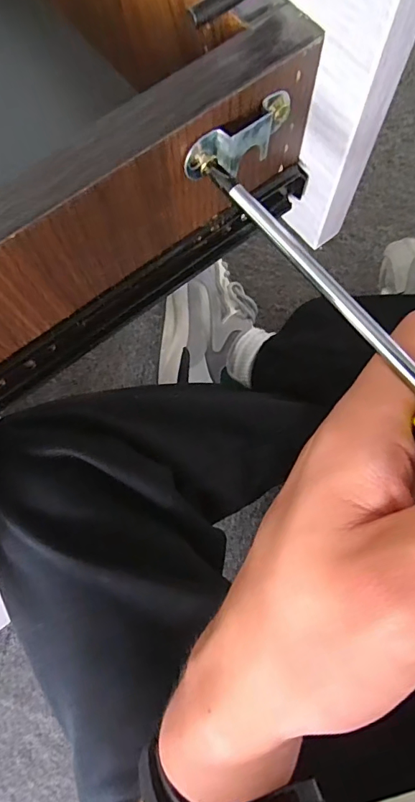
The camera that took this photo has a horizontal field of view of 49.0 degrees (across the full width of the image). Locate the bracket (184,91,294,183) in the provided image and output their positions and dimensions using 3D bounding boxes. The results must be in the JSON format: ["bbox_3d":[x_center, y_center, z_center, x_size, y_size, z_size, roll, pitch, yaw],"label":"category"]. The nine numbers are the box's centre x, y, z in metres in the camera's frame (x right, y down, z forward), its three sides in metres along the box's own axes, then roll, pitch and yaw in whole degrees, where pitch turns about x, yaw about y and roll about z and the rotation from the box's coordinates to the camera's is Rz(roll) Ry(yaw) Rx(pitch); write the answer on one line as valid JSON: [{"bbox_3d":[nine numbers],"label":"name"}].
[{"bbox_3d":[0.011,-0.083,0.144,0.042,0.014,0.009,-40,77,-9],"label":"bracket"}]

